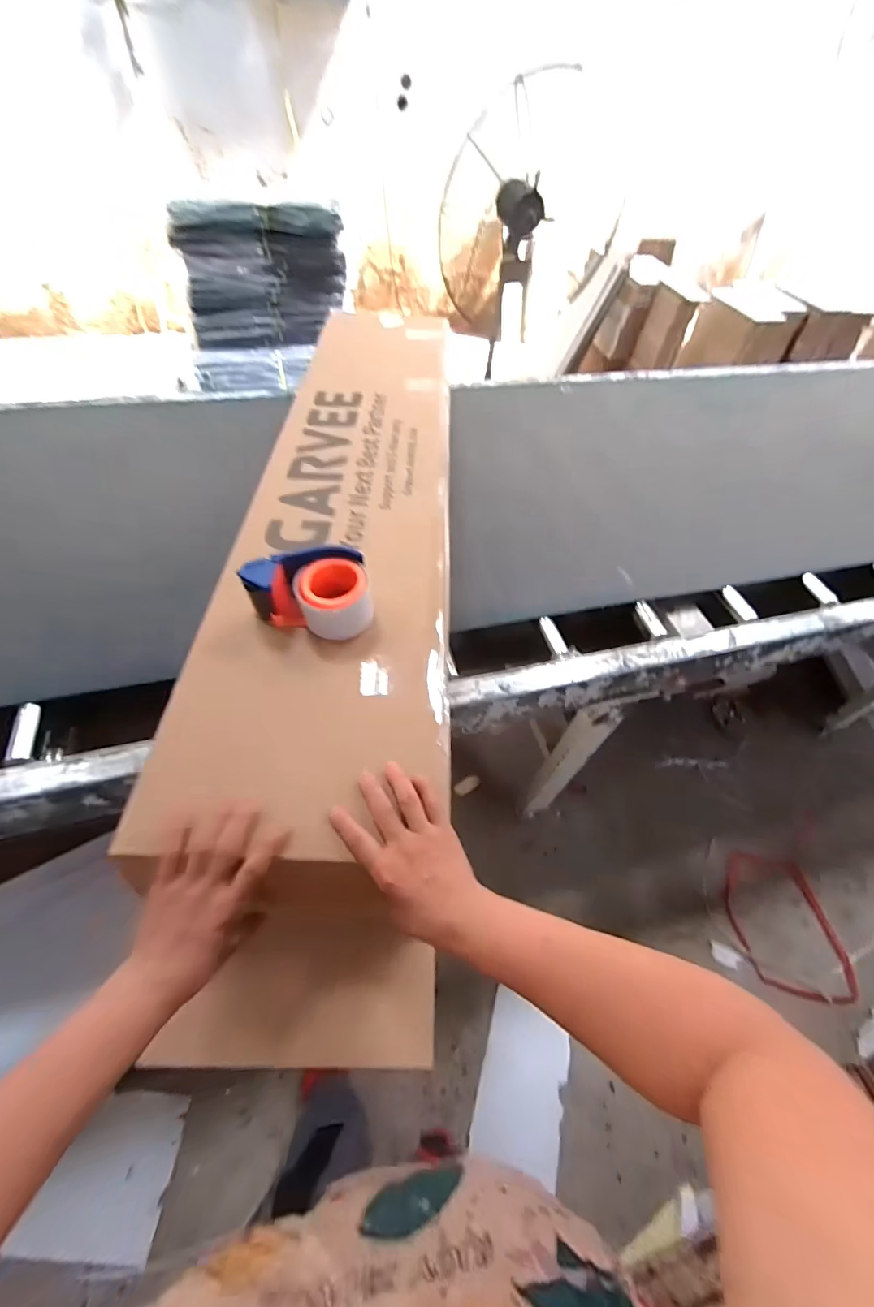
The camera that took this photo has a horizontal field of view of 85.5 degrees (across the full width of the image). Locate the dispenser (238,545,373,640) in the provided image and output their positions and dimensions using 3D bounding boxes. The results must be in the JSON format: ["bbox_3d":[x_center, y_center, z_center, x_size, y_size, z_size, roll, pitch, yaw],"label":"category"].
[{"bbox_3d":[-0.145,-0.077,0.561,0.130,0.073,0.083,13,53,4],"label":"dispenser"}]

